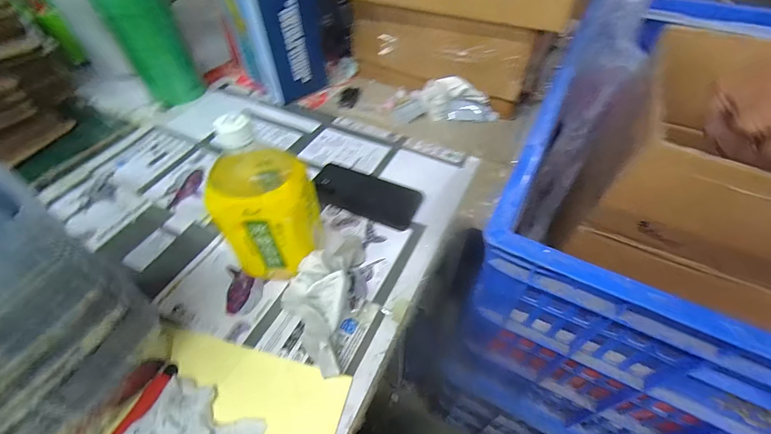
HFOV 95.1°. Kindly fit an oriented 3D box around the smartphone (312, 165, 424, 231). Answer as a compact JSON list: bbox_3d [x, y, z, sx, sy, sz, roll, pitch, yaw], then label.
[{"bbox_3d":[-0.031,-0.033,0.517,0.160,0.007,0.079,16,51,15],"label":"smartphone"}]

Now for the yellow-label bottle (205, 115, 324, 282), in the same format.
[{"bbox_3d":[-0.122,-0.016,0.374,0.085,0.196,0.083,-1,48,1],"label":"yellow-label bottle"}]

